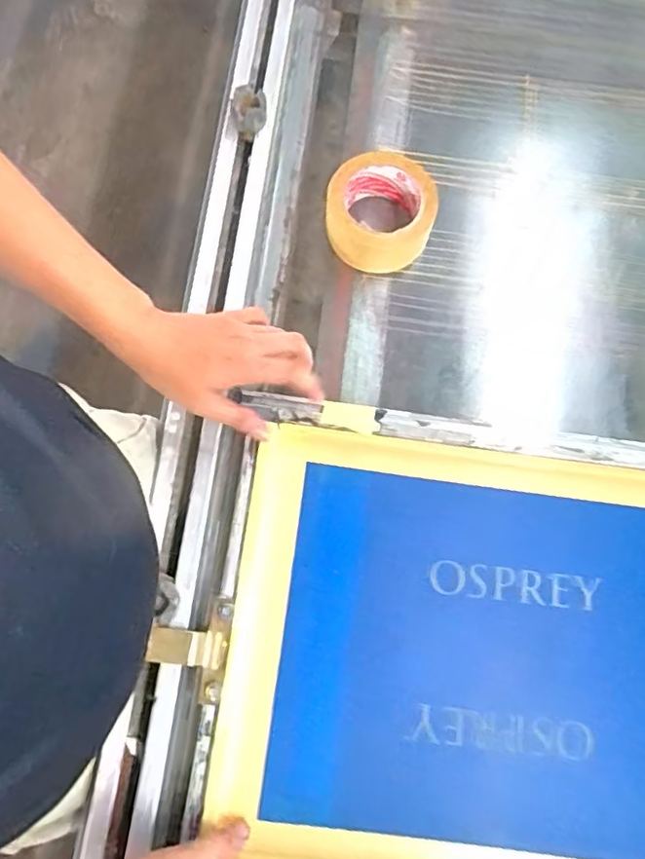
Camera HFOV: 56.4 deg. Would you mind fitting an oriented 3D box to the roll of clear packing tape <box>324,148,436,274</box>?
[{"bbox_3d":[0.060,-0.220,0.619,0.105,0.061,0.104,0,74,0],"label":"roll of clear packing tape"}]

